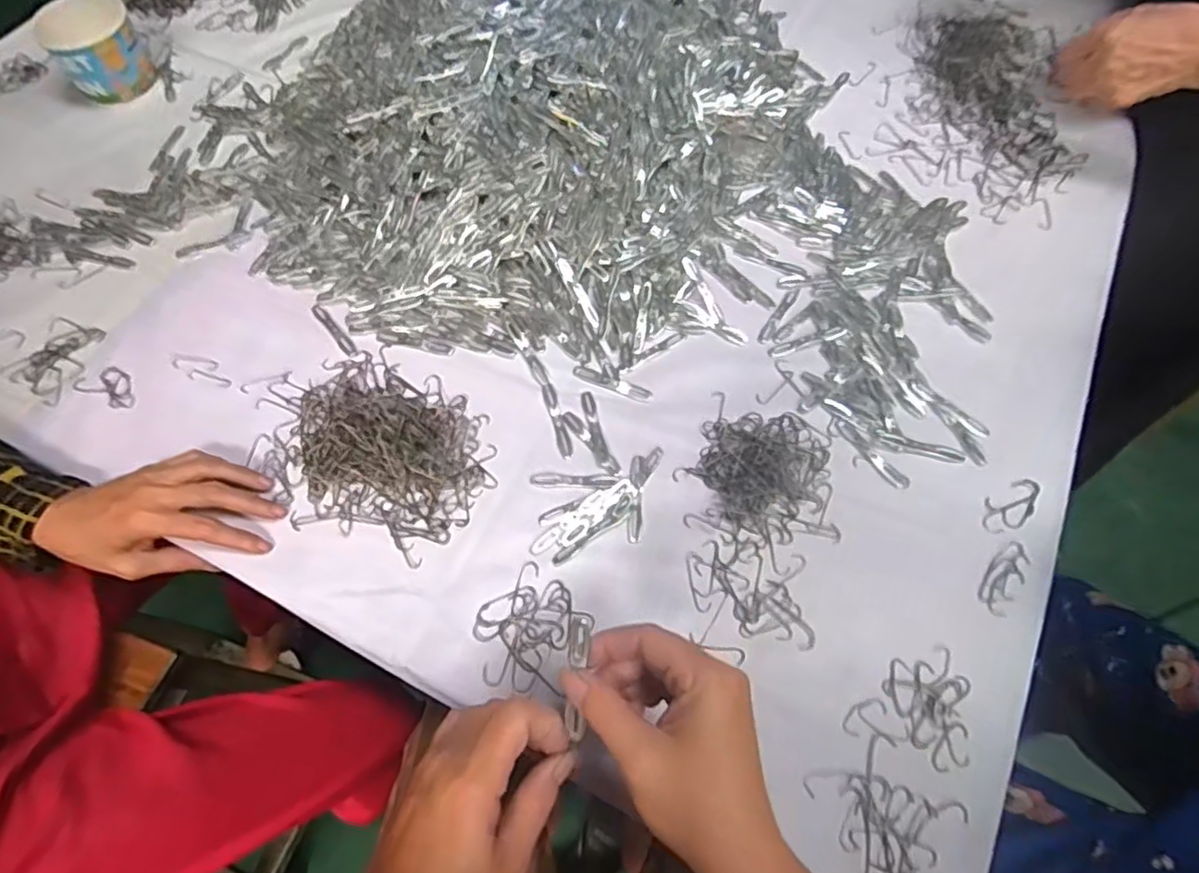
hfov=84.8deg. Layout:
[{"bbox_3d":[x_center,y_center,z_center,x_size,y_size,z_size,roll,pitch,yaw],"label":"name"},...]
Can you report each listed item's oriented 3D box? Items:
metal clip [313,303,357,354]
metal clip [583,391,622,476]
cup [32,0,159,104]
[{"bbox_3d":[-0.235,-0.095,0.578,0.010,0.004,0.067,-38,68,-17],"label":"metal clip"},{"bbox_3d":[-0.001,-0.003,0.526,0.014,0.004,0.078,-17,63,-7],"label":"metal clip"},{"bbox_3d":[-0.535,-0.414,0.700,0.091,0.073,0.105,-28,65,-13],"label":"cup"}]

